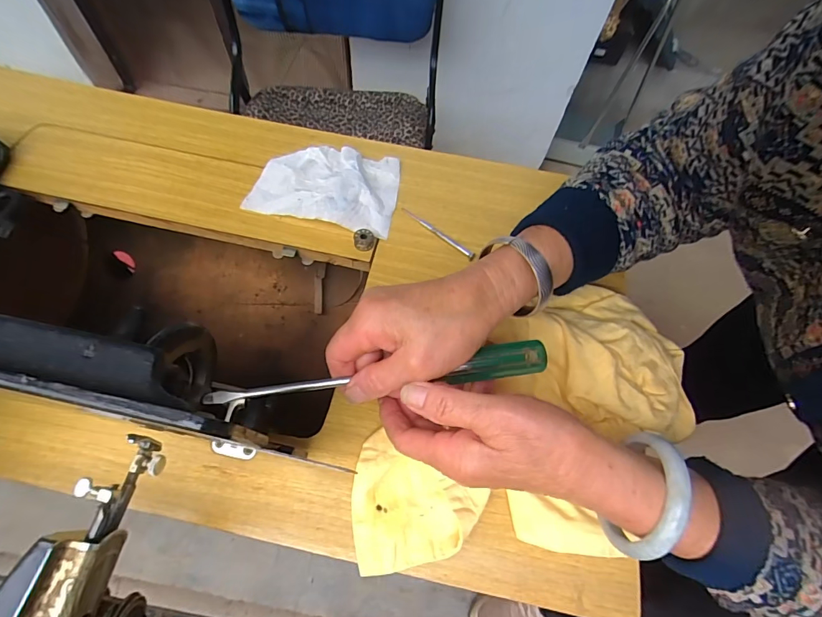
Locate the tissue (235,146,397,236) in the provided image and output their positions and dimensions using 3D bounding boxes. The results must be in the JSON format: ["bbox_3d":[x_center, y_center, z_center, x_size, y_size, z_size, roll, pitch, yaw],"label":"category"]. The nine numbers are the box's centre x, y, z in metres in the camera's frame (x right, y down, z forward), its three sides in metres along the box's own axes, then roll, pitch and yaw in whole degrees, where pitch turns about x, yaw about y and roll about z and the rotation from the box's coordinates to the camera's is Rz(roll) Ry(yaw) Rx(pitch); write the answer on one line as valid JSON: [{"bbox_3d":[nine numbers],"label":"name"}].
[{"bbox_3d":[-0.093,-0.141,0.460,0.155,0.016,0.109,12,63,2],"label":"tissue"}]

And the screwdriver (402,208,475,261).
[{"bbox_3d":[0.027,-0.083,0.440,0.096,0.010,0.007,38,67,15],"label":"screwdriver"}]

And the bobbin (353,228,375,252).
[{"bbox_3d":[-0.049,-0.073,0.431,0.021,0.012,0.024,-4,63,-6],"label":"bobbin"}]

